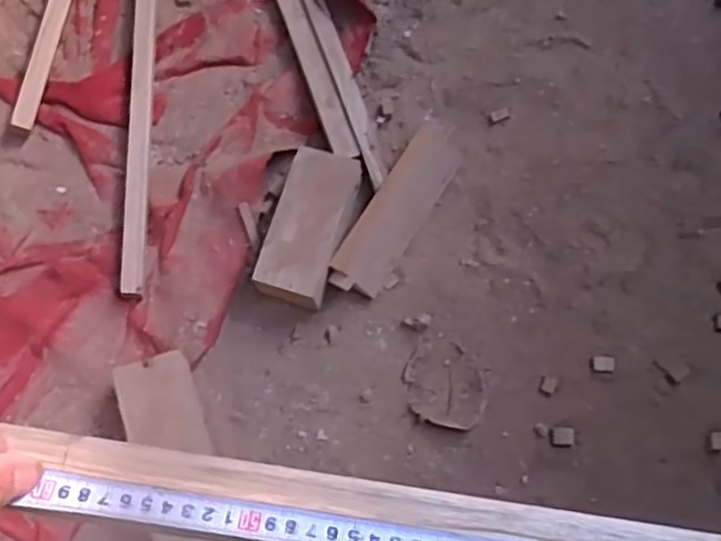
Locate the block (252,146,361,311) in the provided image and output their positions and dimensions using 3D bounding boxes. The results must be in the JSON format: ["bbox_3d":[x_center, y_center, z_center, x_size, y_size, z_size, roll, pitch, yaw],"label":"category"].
[{"bbox_3d":[-0.091,-0.079,1.257,0.131,0.099,0.275,19,90,5],"label":"block"}]

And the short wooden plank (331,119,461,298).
[{"bbox_3d":[0.074,-0.112,1.276,0.103,0.020,0.319,34,90,-20],"label":"short wooden plank"}]

